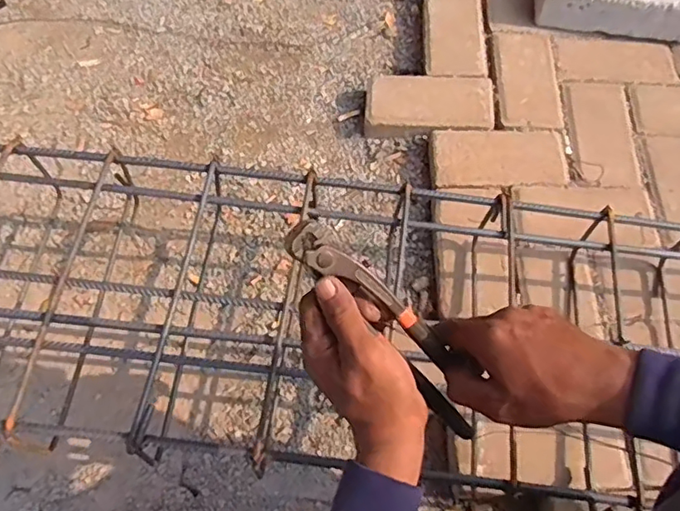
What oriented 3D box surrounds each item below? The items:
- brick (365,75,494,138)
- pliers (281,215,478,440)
[{"bbox_3d":[0.148,-0.249,0.939,0.208,0.046,0.107,3,63,0],"label":"brick"},{"bbox_3d":[0.042,0.054,0.416,0.216,0.021,0.042,49,67,-20],"label":"pliers"}]

